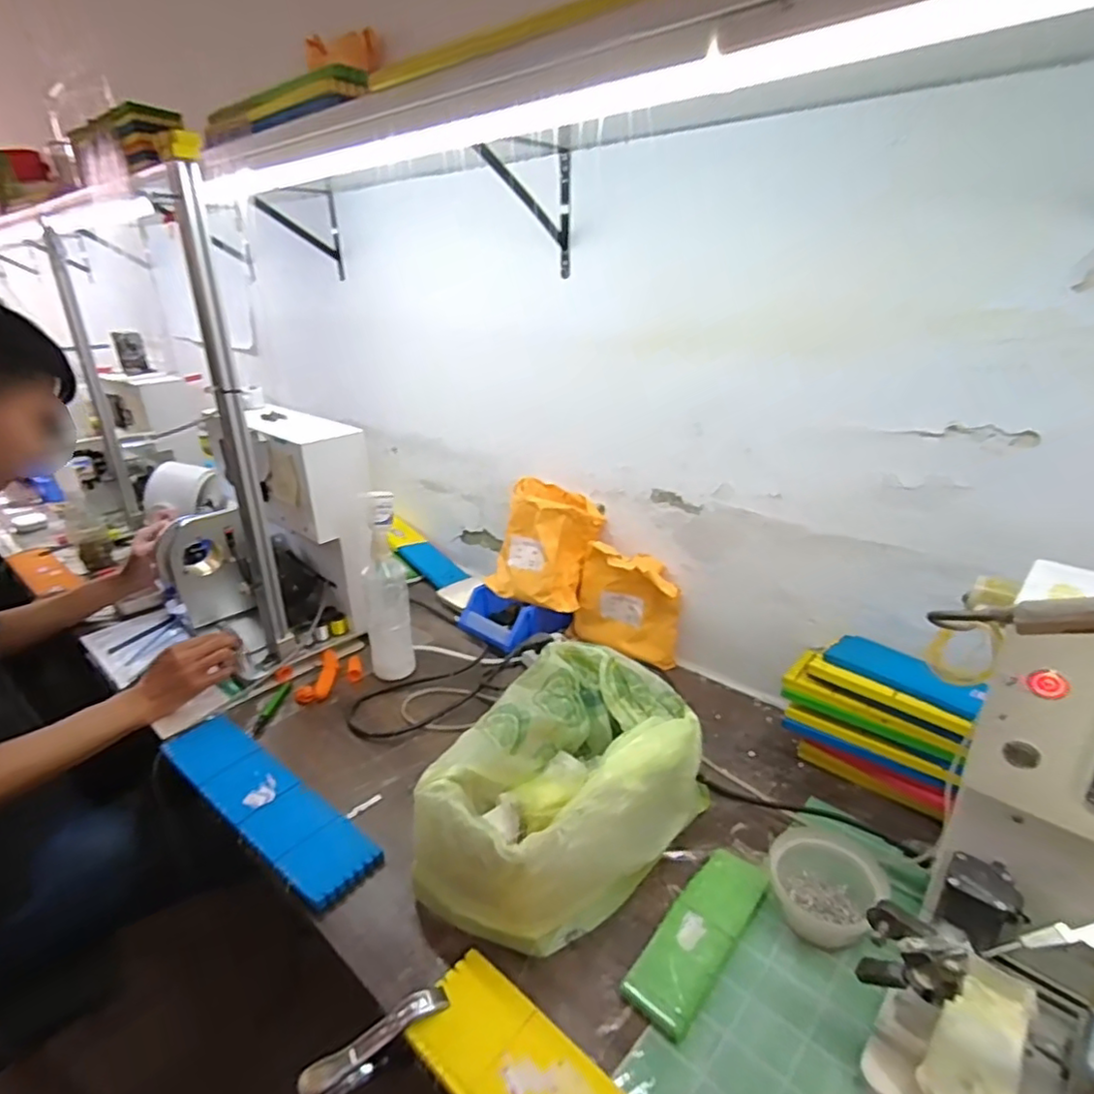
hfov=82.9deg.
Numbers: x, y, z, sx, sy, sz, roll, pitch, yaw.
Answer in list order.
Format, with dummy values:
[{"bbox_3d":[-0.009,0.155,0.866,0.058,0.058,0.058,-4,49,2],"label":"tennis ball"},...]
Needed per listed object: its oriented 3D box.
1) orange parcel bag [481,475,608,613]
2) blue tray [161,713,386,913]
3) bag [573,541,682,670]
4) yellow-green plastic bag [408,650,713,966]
[{"bbox_3d":[-0.005,-0.005,1.002,0.169,0.188,0.079,16,12,33],"label":"orange parcel bag"},{"bbox_3d":[-0.327,0.287,0.712,0.348,0.019,0.084,18,30,35],"label":"blue tray"},{"bbox_3d":[0.123,0.087,0.957,0.172,0.158,0.047,16,29,33],"label":"bag"},{"bbox_3d":[0.015,0.245,0.655,0.224,0.121,0.318,19,31,37],"label":"yellow-green plastic bag"}]

